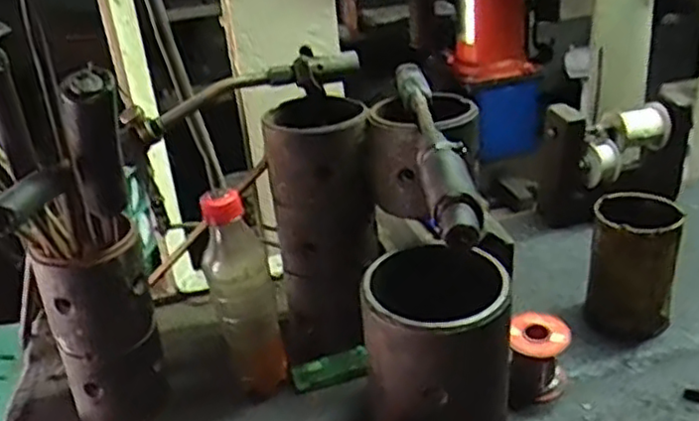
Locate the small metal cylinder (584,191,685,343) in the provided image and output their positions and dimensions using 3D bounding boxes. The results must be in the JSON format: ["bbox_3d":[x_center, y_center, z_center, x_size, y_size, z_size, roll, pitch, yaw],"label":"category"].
[{"bbox_3d":[0.257,0.048,0.621,0.072,0.112,0.077,5,28,21],"label":"small metal cylinder"}]

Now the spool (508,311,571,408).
[{"bbox_3d":[0.157,0.122,0.566,0.047,0.056,0.053,1,27,14],"label":"spool"}]

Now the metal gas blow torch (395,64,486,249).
[{"bbox_3d":[0.058,-0.054,0.480,0.029,0.030,0.265,-6,26,1],"label":"metal gas blow torch"}]

